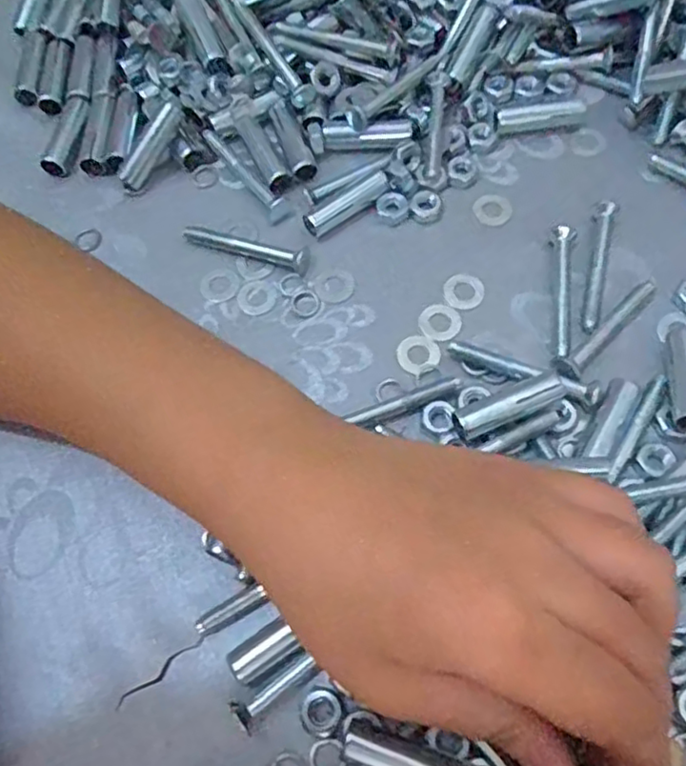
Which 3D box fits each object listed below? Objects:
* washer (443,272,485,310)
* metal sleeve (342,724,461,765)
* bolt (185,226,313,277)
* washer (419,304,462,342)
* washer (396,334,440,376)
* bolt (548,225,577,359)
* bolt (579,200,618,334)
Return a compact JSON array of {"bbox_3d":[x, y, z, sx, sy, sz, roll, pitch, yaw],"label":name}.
[{"bbox_3d":[0.049,-0.038,0.269,0.017,0.004,0.016,-1,65,3],"label":"washer"},{"bbox_3d":[0.019,0.110,0.192,0.038,0.015,0.011,18,68,11],"label":"metal sleeve"},{"bbox_3d":[-0.041,-0.057,0.280,0.058,0.007,0.010,18,68,11],"label":"bolt"},{"bbox_3d":[0.038,-0.025,0.264,0.016,0.004,0.017,-1,65,3],"label":"washer"},{"bbox_3d":[0.029,-0.012,0.256,0.017,0.004,0.015,-34,68,-12],"label":"washer"},{"bbox_3d":[0.085,-0.036,0.260,0.010,0.007,0.058,9,66,7],"label":"bolt"},{"bbox_3d":[0.100,-0.047,0.265,0.008,0.006,0.060,14,67,9],"label":"bolt"}]

